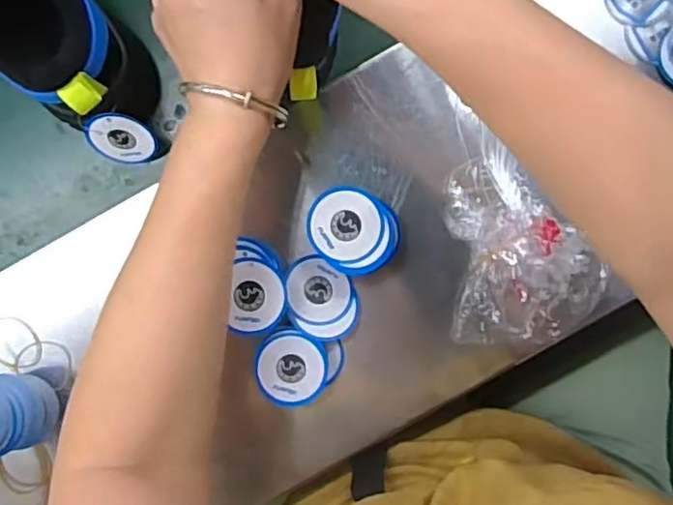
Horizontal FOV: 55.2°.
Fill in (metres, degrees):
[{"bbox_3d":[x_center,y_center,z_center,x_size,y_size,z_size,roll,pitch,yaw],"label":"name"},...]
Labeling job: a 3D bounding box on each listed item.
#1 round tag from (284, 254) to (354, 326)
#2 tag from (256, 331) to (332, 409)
[{"bbox_3d":[-0.014,0.028,0.448,0.047,0.006,0.042,35,74,0],"label":"round tag"},{"bbox_3d":[-0.030,0.080,0.442,0.048,0.010,0.048,0,92,-3],"label":"tag"}]

